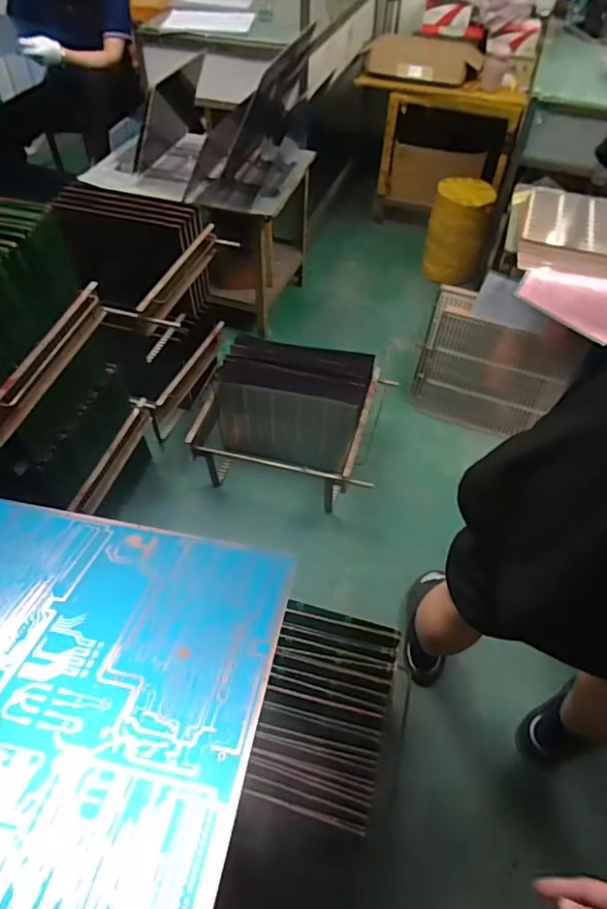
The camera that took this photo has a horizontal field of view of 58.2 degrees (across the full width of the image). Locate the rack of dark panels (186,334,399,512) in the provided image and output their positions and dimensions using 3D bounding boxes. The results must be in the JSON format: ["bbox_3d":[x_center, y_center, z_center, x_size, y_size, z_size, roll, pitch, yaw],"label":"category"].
[{"bbox_3d":[-0.030,-0.099,1.557,0.459,0.307,0.394,15,52,11],"label":"rack of dark panels"}]

